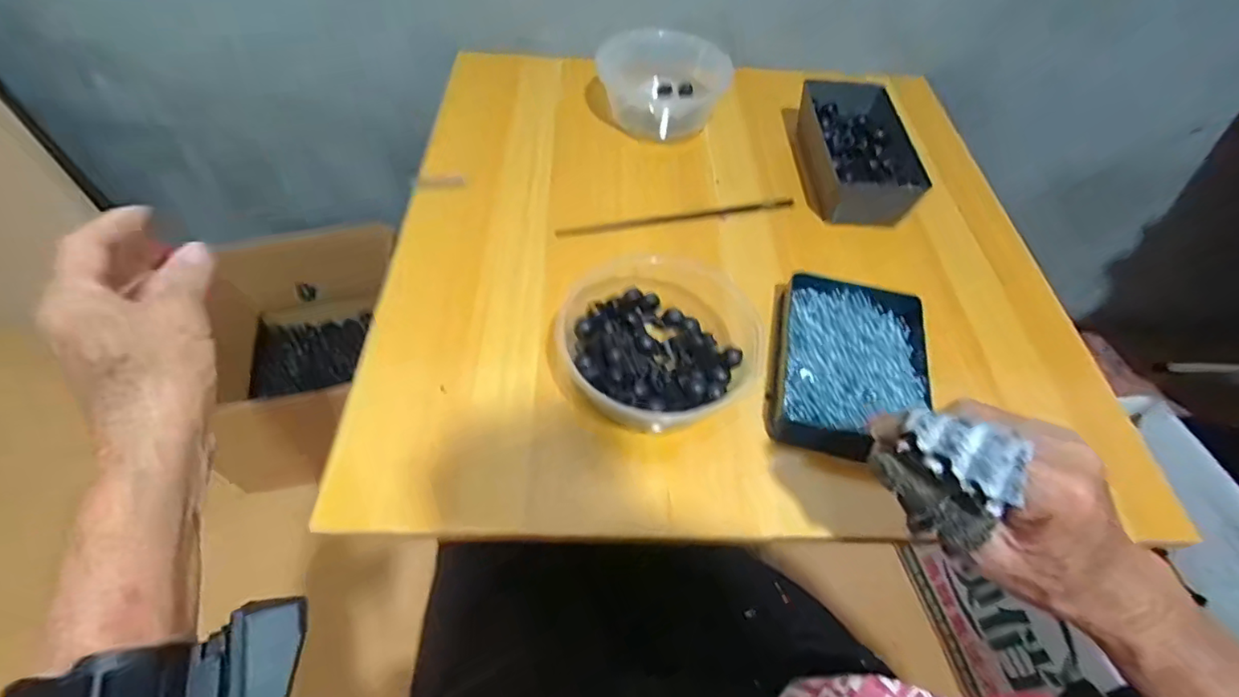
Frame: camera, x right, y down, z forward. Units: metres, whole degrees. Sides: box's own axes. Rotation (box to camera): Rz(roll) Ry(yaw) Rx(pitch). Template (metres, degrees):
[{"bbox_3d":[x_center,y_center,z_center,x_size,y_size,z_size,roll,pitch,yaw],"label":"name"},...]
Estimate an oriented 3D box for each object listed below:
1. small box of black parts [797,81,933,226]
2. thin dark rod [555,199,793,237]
[{"bbox_3d":[0.238,-0.203,0.587,0.087,0.059,0.187,3,54,-2],"label":"small box of black parts"},{"bbox_3d":[0.056,-0.127,0.552,0.234,0.007,0.010,-8,55,-10],"label":"thin dark rod"}]

